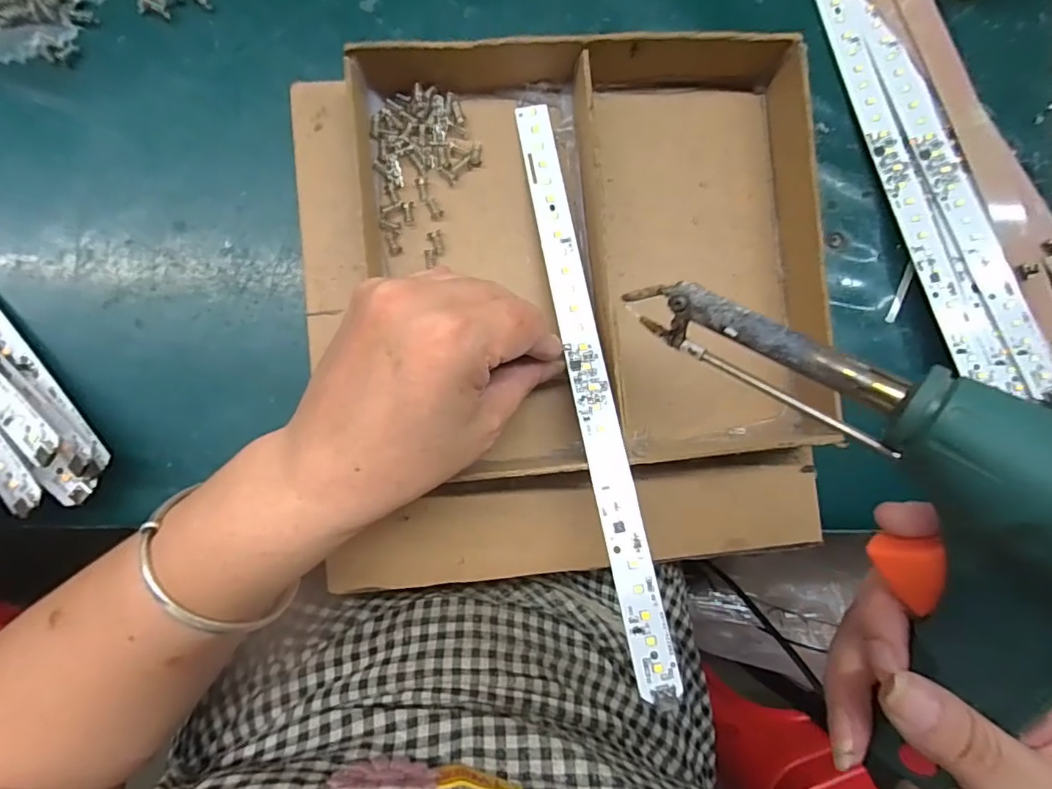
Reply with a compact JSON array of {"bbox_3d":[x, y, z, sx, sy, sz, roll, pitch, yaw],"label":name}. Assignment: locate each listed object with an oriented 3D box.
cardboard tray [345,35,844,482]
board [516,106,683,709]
[{"bbox_3d":[0.040,-0.072,0.266,0.230,0.032,0.217,-6,86,-5],"label":"cardboard tray"},{"bbox_3d":[0.028,-0.014,0.249,0.016,0.007,0.283,-9,75,-5],"label":"board"}]

